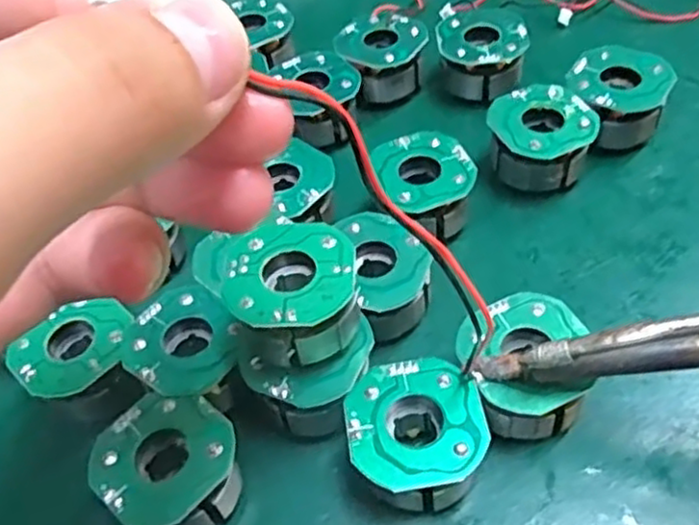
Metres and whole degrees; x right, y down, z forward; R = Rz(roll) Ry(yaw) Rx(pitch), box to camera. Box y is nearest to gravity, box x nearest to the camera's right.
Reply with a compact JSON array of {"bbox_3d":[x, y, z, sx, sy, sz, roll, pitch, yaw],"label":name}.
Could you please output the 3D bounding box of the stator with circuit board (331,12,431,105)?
[{"bbox_3d":[0.011,-0.074,0.252,0.031,0.019,0.028,-8,52,1],"label":"stator with circuit board"}]

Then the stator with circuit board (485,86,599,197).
[{"bbox_3d":[0.058,-0.037,0.218,0.031,0.021,0.030,-3,52,4],"label":"stator with circuit board"}]

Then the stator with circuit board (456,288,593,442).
[{"bbox_3d":[0.042,0.026,0.169,0.030,0.022,0.031,-3,52,4],"label":"stator with circuit board"}]

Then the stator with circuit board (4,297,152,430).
[{"bbox_3d":[-0.068,0.030,0.183,0.029,0.023,0.028,-23,53,-11],"label":"stator with circuit board"}]

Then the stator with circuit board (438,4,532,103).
[{"bbox_3d":[0.046,-0.074,0.249,0.029,0.023,0.032,-5,52,4],"label":"stator with circuit board"}]

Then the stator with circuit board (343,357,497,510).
[{"bbox_3d":[0.015,0.041,0.161,0.031,0.021,0.031,-3,52,4],"label":"stator with circuit board"}]

